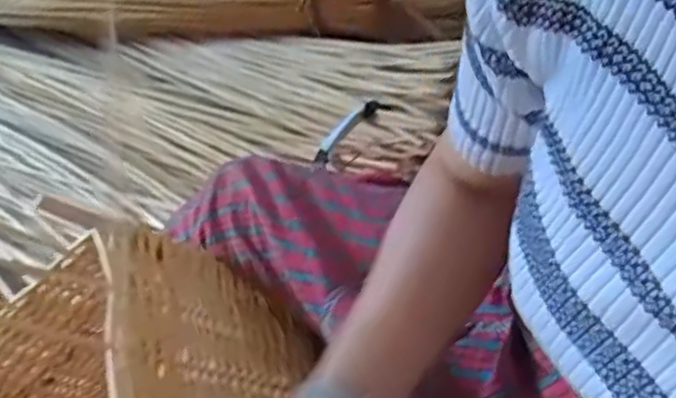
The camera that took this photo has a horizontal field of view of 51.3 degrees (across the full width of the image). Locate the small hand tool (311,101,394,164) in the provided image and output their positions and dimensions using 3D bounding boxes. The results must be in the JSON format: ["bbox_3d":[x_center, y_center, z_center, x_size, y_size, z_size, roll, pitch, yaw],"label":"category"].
[{"bbox_3d":[0.016,-0.104,1.051,0.135,0.019,0.033,-41,53,-2],"label":"small hand tool"}]

